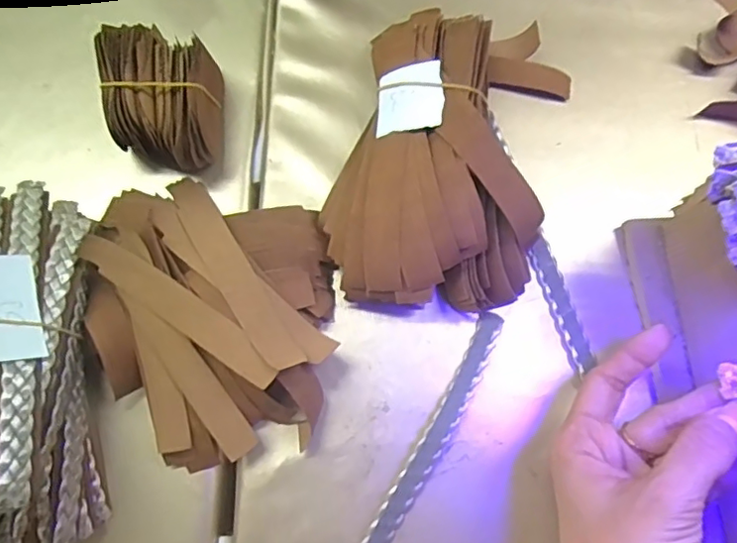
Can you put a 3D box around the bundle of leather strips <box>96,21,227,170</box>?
[{"bbox_3d":[-0.114,-0.097,0.338,0.063,0.055,0.076,-3,75,0],"label":"bundle of leather strips"}]

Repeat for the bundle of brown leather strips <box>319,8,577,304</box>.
[{"bbox_3d":[0.047,-0.069,0.332,0.121,0.047,0.188,13,75,4],"label":"bundle of brown leather strips"}]

